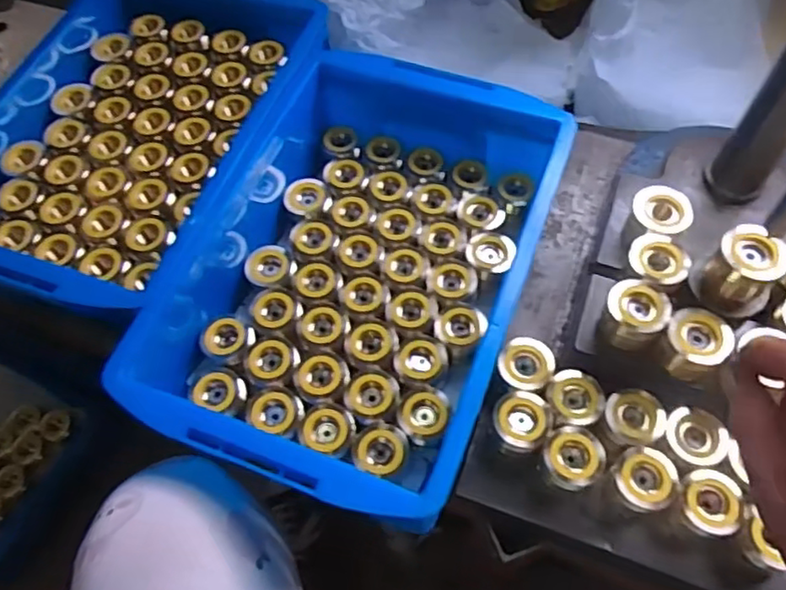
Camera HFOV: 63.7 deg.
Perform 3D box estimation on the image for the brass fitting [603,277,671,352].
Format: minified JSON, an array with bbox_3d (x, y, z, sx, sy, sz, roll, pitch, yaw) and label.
[{"bbox_3d":[0.169,0.014,0.444,0.040,0.045,0.035,28,67,17],"label":"brass fitting"}]

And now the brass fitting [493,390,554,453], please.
[{"bbox_3d":[0.092,0.096,0.460,0.040,0.037,0.044,-2,62,3],"label":"brass fitting"}]

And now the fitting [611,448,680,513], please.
[{"bbox_3d":[0.171,0.129,0.436,0.039,0.039,0.046,29,67,18],"label":"fitting"}]

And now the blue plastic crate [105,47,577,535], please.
[{"bbox_3d":[-0.021,-0.030,0.506,0.246,0.093,0.372,18,65,13],"label":"blue plastic crate"}]

